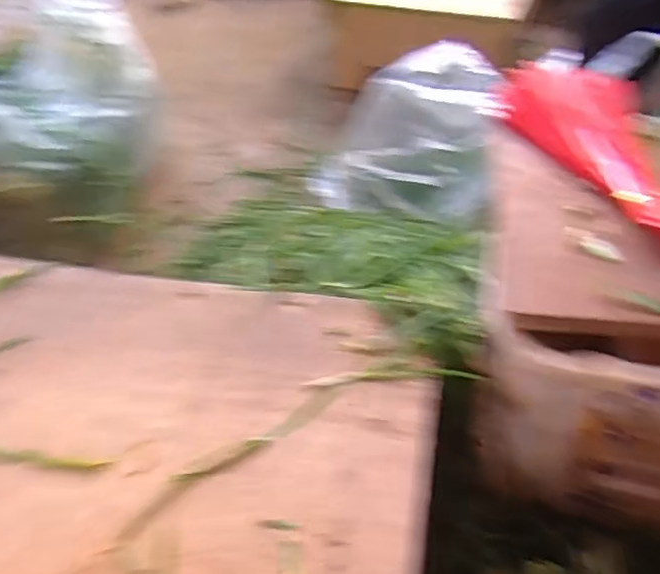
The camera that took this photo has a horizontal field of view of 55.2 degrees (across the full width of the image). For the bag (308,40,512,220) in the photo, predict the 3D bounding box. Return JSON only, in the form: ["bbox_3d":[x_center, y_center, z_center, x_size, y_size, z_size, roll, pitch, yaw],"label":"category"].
[{"bbox_3d":[0.156,-0.304,1.251,0.355,0.219,0.331,17,46,18],"label":"bag"}]

